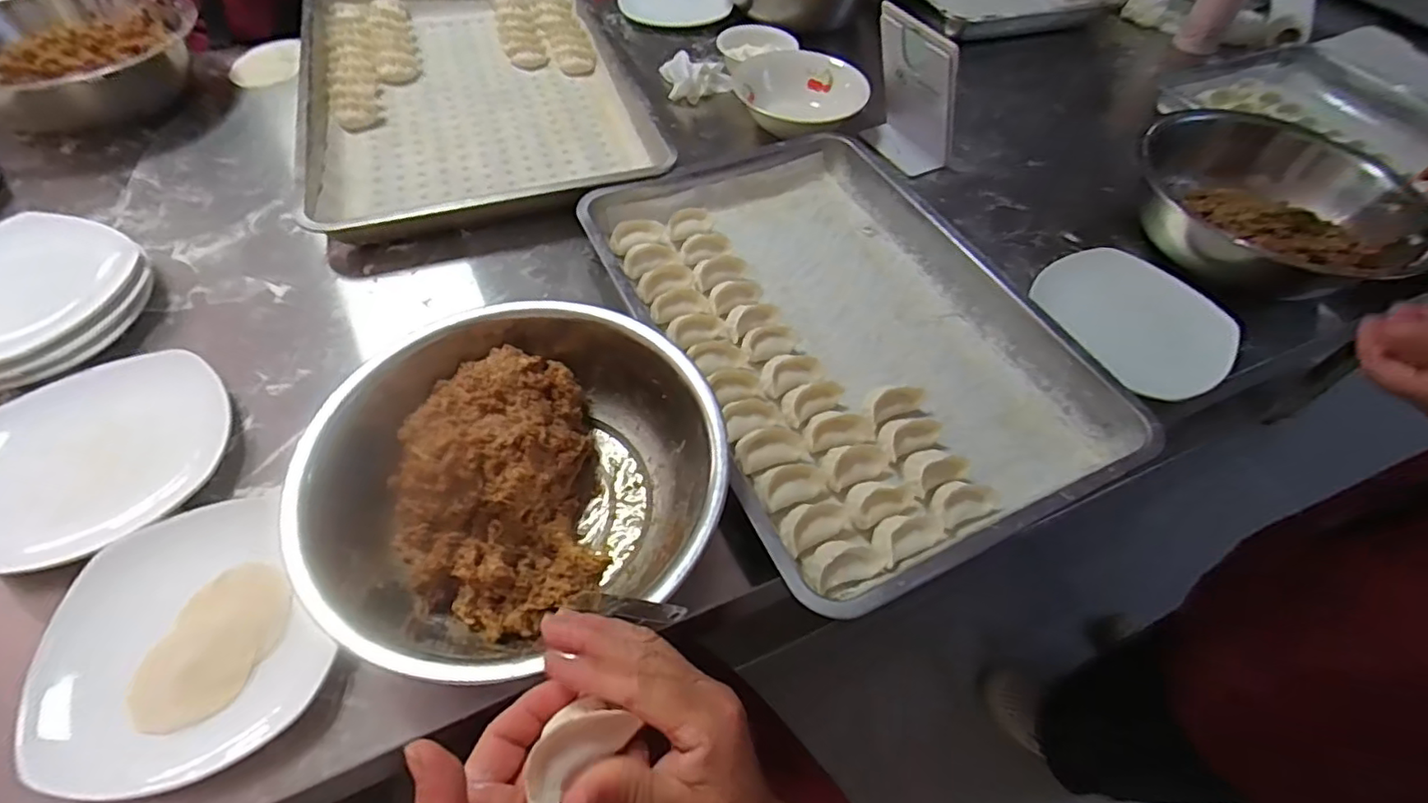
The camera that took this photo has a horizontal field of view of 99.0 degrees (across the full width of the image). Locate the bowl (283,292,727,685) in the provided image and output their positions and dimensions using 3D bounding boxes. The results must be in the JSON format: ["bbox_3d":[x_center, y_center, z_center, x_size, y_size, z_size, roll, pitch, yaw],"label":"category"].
[{"bbox_3d":[-0.135,0.045,0.444,0.277,0.087,0.259,4,54,-1],"label":"bowl"}]

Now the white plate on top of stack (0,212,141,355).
[{"bbox_3d":[-0.621,-0.103,0.532,0.144,0.021,0.175,31,66,14],"label":"white plate on top of stack"}]

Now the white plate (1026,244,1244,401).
[{"bbox_3d":[0.406,-0.081,0.598,0.117,0.017,0.179,-44,57,0],"label":"white plate"}]

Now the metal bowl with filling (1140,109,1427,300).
[{"bbox_3d":[0.598,-0.213,0.675,0.240,0.102,0.216,21,56,11],"label":"metal bowl with filling"}]

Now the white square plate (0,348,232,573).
[{"bbox_3d":[-0.479,0.043,0.474,0.174,0.030,0.174,-22,59,-18],"label":"white square plate"}]

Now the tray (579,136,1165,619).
[{"bbox_3d":[0.119,-0.079,0.579,0.365,0.043,0.492,-18,57,-15],"label":"tray"}]

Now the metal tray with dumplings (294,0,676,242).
[{"bbox_3d":[-0.324,-0.424,0.808,0.389,0.046,0.593,-15,57,-14],"label":"metal tray with dumplings"}]

